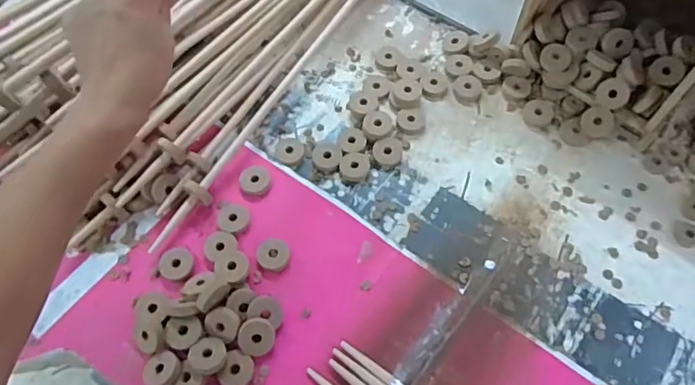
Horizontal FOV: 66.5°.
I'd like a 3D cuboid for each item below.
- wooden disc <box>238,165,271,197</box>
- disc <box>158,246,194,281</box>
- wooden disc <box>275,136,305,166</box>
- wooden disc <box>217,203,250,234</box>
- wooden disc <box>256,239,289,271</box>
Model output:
[{"bbox_3d":[-0.106,-0.013,0.610,0.034,0.006,0.038,5,63,5],"label":"wooden disc"},{"bbox_3d":[-0.183,0.075,0.563,0.034,0.007,0.033,-1,62,2],"label":"disc"},{"bbox_3d":[-0.068,-0.051,0.634,0.033,0.005,0.041,-3,62,0],"label":"wooden disc"},{"bbox_3d":[-0.127,0.029,0.587,0.033,0.006,0.036,-1,62,2],"label":"wooden disc"},{"bbox_3d":[-0.079,0.066,0.566,0.033,0.006,0.035,-1,62,2],"label":"wooden disc"}]

